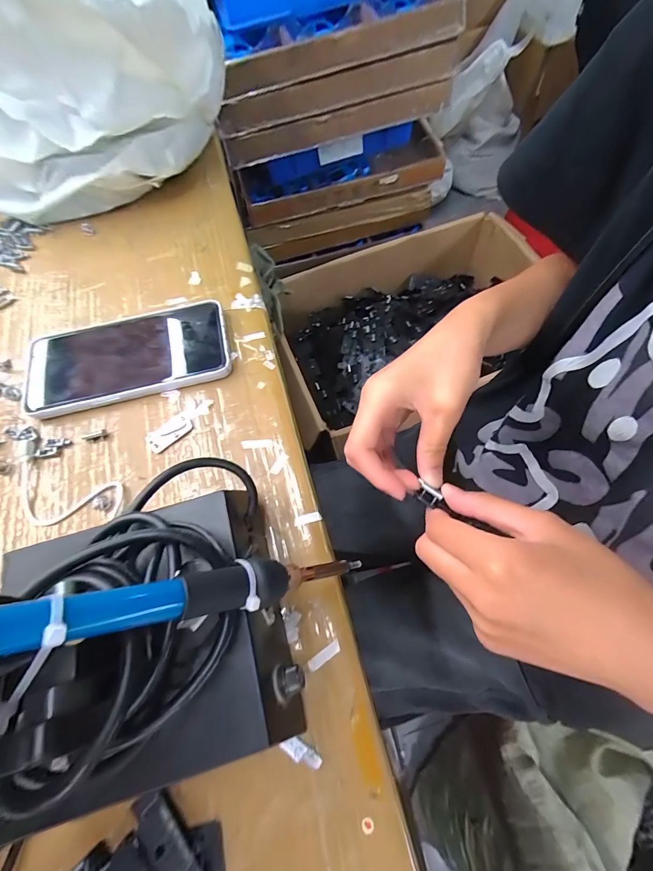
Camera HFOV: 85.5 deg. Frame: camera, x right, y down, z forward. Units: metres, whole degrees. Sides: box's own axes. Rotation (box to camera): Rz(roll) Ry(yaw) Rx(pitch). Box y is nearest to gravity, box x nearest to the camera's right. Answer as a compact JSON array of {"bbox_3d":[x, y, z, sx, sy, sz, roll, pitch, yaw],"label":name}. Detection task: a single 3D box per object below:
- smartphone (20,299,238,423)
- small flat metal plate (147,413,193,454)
[{"bbox_3d":[-0.172,-0.067,0.298,0.176,0.015,0.083,-12,65,-3],"label":"smartphone"},{"bbox_3d":[-0.121,-0.002,0.272,0.034,0.006,0.016,-39,70,-14],"label":"small flat metal plate"}]

